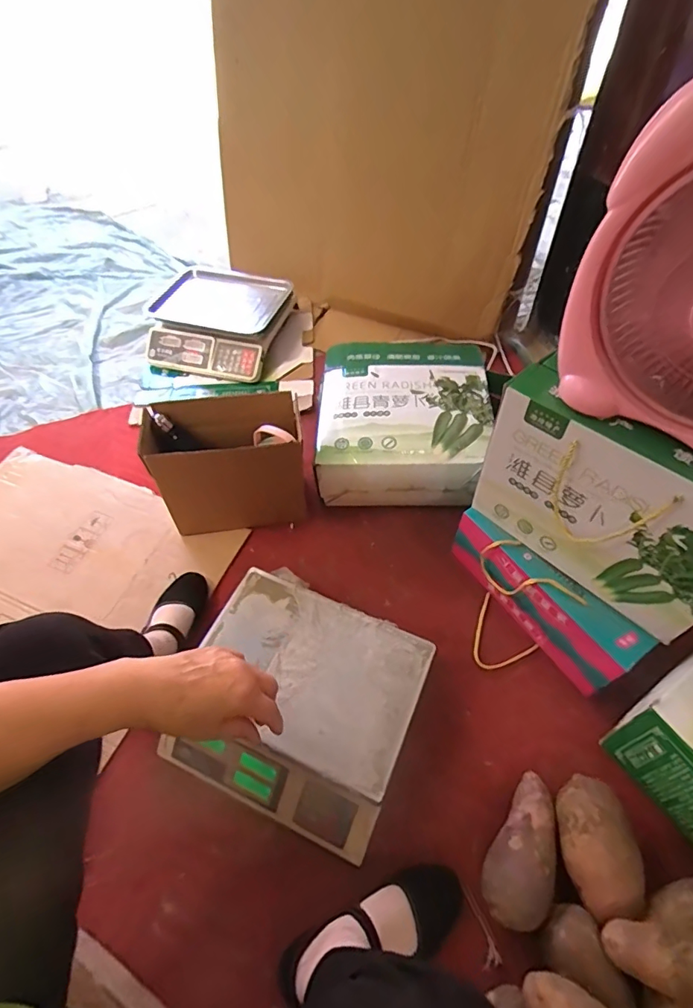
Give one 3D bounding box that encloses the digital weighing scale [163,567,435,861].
[{"bbox_3d":[-0.070,0.296,0.726,0.328,0.088,0.306,20,57,16],"label":"digital weighing scale"}]

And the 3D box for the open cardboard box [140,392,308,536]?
[{"bbox_3d":[-0.221,-0.071,0.916,0.271,0.230,0.147,-11,54,-6],"label":"open cardboard box"}]

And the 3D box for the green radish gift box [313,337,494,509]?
[{"bbox_3d":[0.119,-0.180,1.037,0.346,0.152,0.388,2,54,4],"label":"green radish gift box"}]

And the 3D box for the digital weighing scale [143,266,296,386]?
[{"bbox_3d":[-0.339,-0.507,1.312,0.343,0.109,0.353,16,56,14],"label":"digital weighing scale"}]

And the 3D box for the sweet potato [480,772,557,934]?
[{"bbox_3d":[0.235,0.450,0.623,0.073,0.070,0.171,24,58,19],"label":"sweet potato"}]

